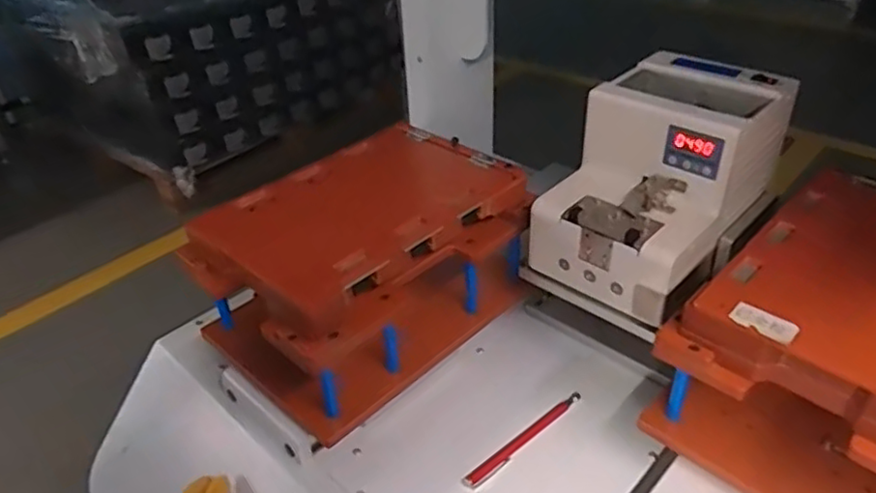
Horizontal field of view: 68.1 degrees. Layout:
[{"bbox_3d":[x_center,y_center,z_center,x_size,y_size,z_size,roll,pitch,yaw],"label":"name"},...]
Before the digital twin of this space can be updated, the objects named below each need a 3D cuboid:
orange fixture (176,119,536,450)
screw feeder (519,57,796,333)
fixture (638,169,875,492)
[{"bbox_3d":[-0.064,0.016,0.593,0.255,0.149,0.187,-32,44,-33],"label":"orange fixture"},{"bbox_3d":[0.192,-0.055,0.559,0.140,0.151,0.198,28,46,36],"label":"screw feeder"},{"bbox_3d":[0.306,0.071,0.482,0.186,0.137,0.245,27,46,36],"label":"fixture"}]

